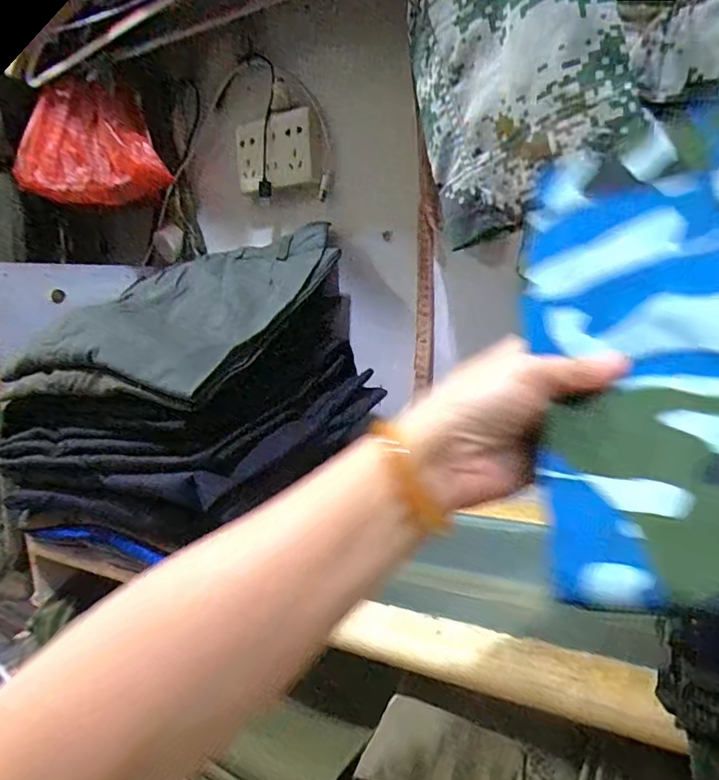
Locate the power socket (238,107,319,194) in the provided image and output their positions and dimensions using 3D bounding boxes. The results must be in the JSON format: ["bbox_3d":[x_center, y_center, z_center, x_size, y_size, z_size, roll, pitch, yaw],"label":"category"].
[{"bbox_3d":[-0.106,-0.292,0.652,0.102,0.084,0.019,-1,10,21],"label":"power socket"}]

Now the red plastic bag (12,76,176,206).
[{"bbox_3d":[-0.349,-0.327,0.694,0.169,0.147,0.076,-7,10,-12],"label":"red plastic bag"}]

